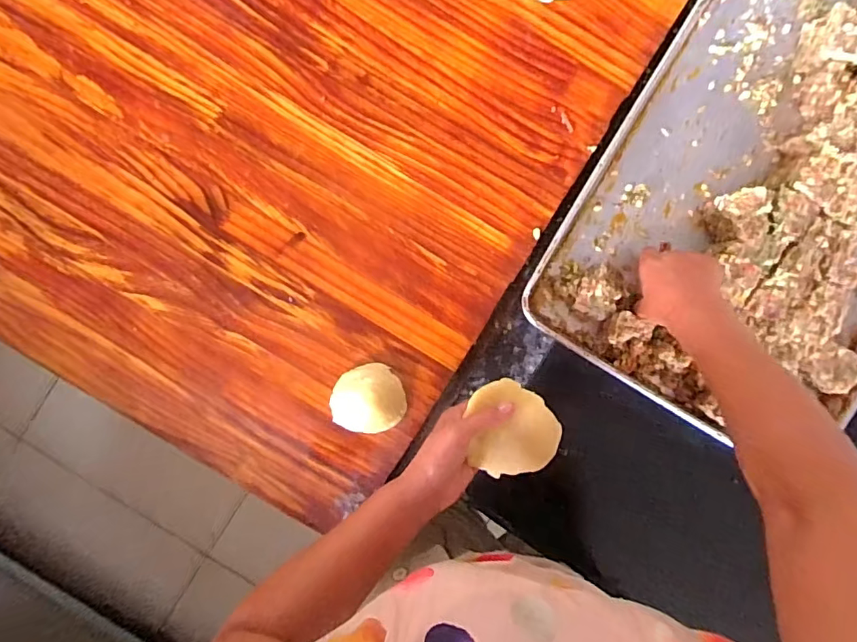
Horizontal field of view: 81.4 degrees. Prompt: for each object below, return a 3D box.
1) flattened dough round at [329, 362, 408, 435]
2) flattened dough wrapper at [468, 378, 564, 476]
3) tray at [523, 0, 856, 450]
[{"bbox_3d":[-0.072,0.092,0.581,0.086,0.028,0.077,-18,92,1],"label":"flattened dough round"},{"bbox_3d":[0.086,0.109,0.502,0.084,0.026,0.099,-5,93,1],"label":"flattened dough wrapper"},{"bbox_3d":[0.427,-0.164,0.591,0.396,0.064,0.604,31,92,-1],"label":"tray"}]

